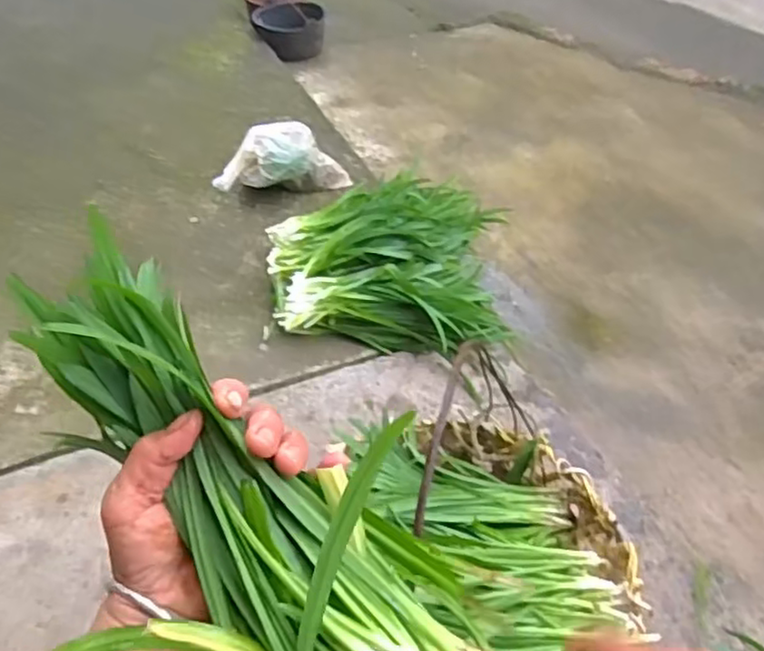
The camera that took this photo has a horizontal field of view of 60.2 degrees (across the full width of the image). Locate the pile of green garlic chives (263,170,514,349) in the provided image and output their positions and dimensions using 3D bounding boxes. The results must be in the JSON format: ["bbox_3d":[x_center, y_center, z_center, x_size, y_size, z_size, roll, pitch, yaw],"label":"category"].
[{"bbox_3d":[0.007,-0.110,1.193,0.411,0.141,0.331,-6,42,-3],"label":"pile of green garlic chives"}]

